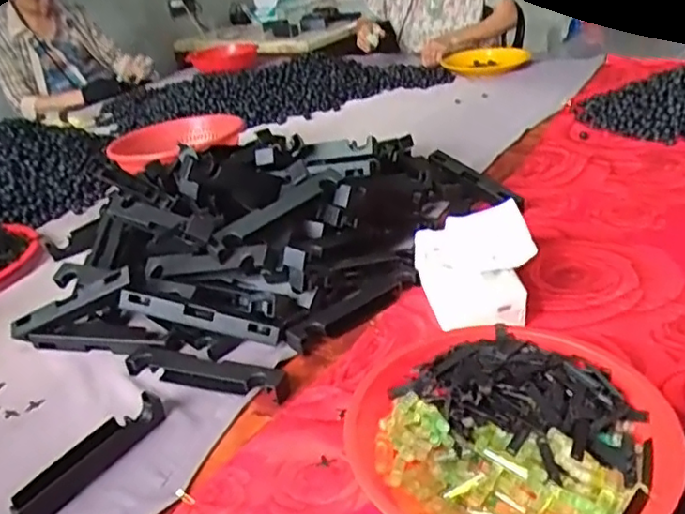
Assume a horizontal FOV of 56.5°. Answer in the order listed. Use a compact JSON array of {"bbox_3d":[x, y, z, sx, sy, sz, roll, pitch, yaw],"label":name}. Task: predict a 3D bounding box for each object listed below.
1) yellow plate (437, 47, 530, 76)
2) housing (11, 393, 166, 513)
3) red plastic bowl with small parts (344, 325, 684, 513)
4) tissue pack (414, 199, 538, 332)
[{"bbox_3d":[0.405,-0.559,1.803,0.223,0.035,0.207,15,36,36],"label":"yellow plate"},{"bbox_3d":[-0.244,0.195,0.588,0.021,0.027,0.191,12,34,33],"label":"housing"},{"bbox_3d":[0.138,0.154,0.531,0.248,0.077,0.235,6,31,24],"label":"red plastic bowl with small parts"},{"bbox_3d":[0.157,0.015,0.761,0.127,0.092,0.159,-6,28,3],"label":"tissue pack"}]

